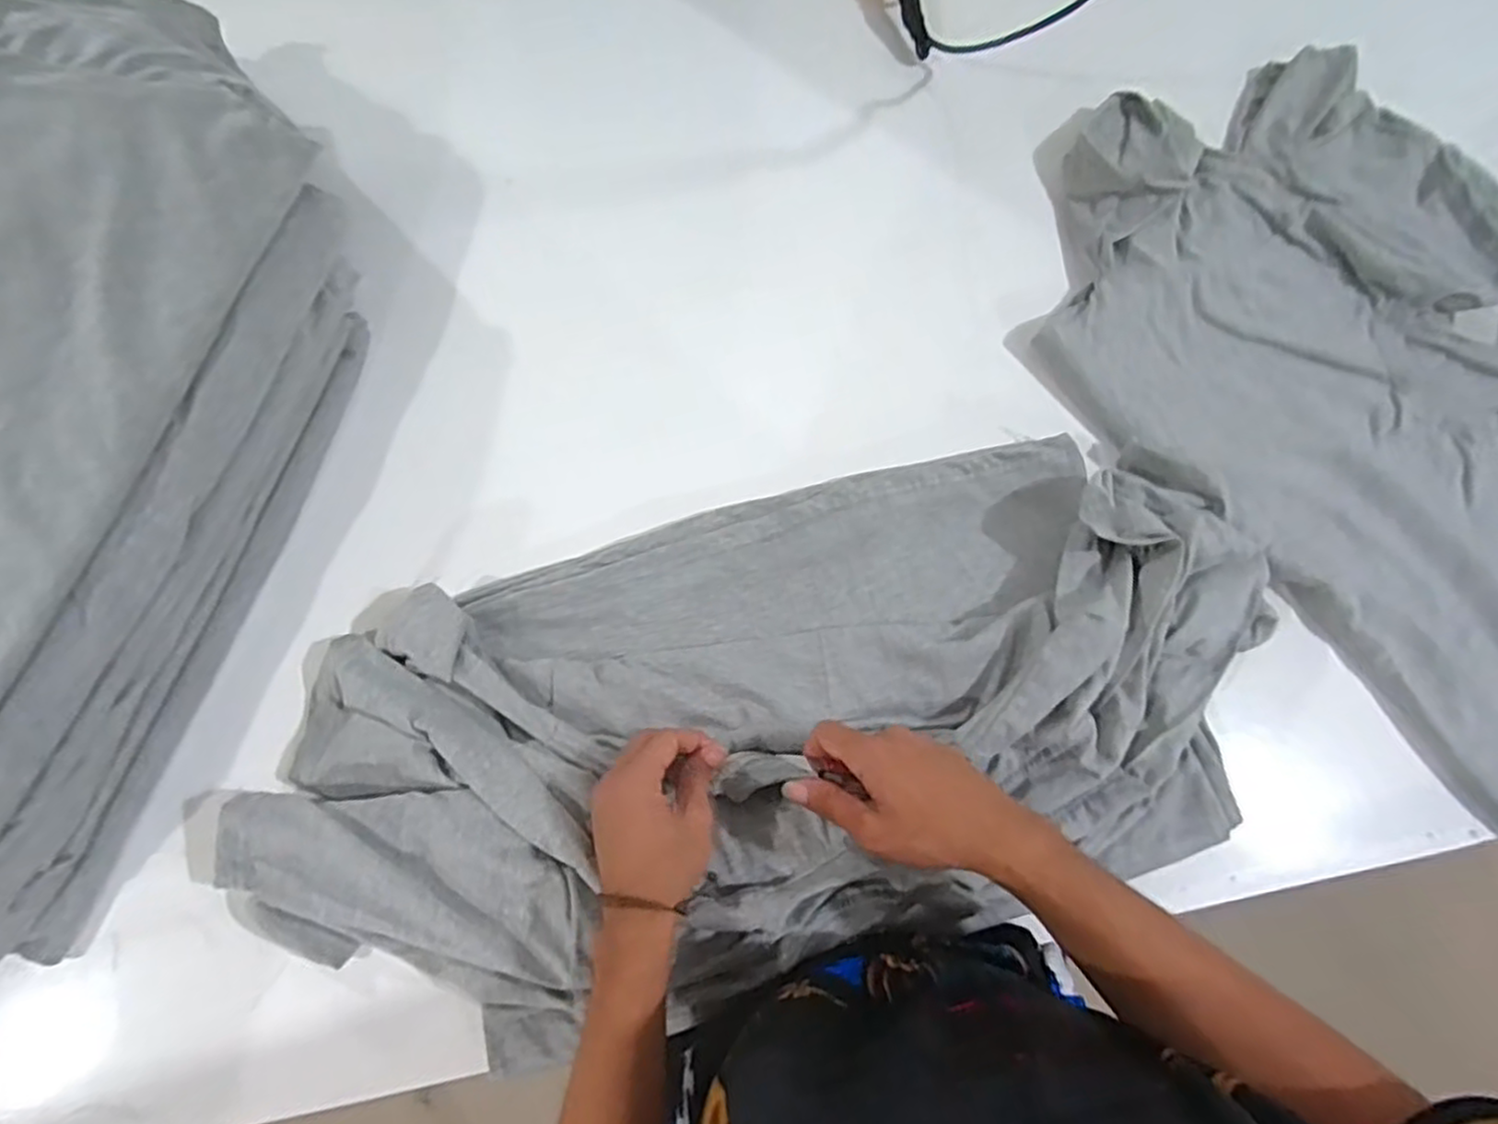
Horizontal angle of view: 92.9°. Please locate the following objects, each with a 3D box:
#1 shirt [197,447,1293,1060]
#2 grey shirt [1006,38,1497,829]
[{"bbox_3d":[0.025,0.111,0.530,0.754,0.066,0.336,-14,71,-6],"label":"shirt"},{"bbox_3d":[0.679,-0.175,0.664,0.642,0.064,0.849,-36,79,-12],"label":"grey shirt"}]

